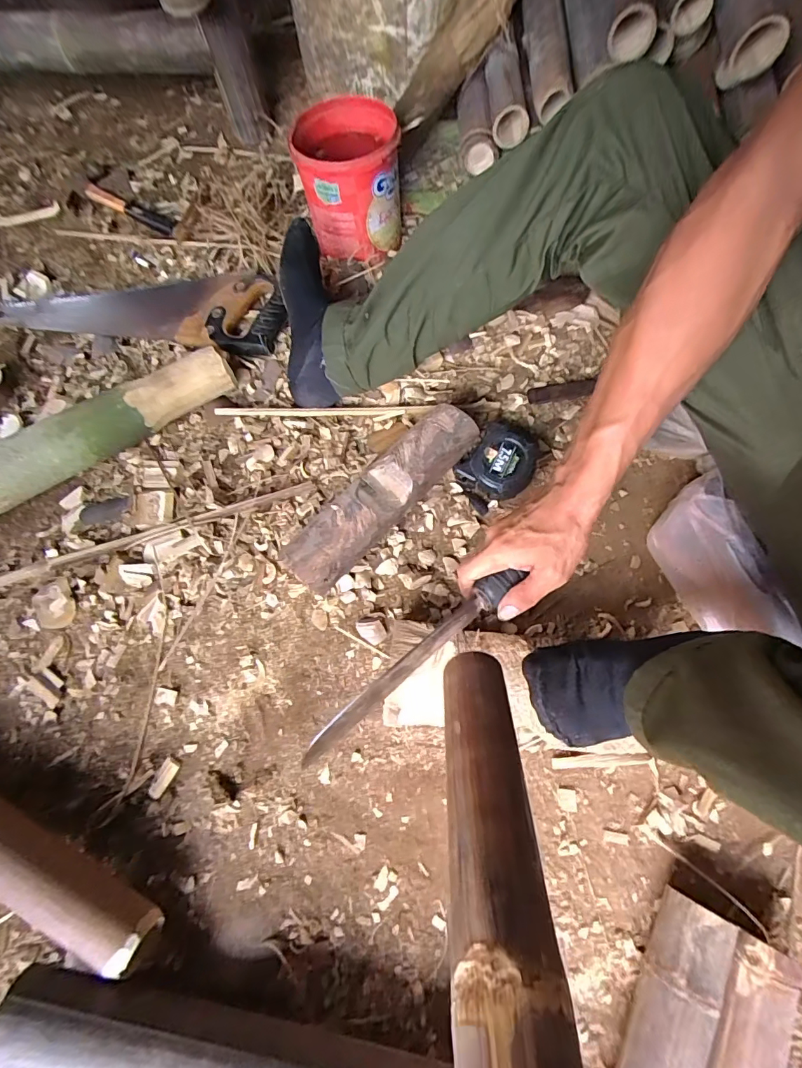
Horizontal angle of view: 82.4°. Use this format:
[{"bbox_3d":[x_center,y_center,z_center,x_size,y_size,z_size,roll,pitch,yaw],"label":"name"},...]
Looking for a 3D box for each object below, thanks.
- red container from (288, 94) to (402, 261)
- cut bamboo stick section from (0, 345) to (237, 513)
[{"bbox_3d":[-0.072,-0.499,0.650,0.136,0.130,0.164,-4,70,0],"label":"red container"},{"bbox_3d":[-0.379,-0.128,0.579,0.353,0.073,0.054,-32,73,-10],"label":"cut bamboo stick section"}]

